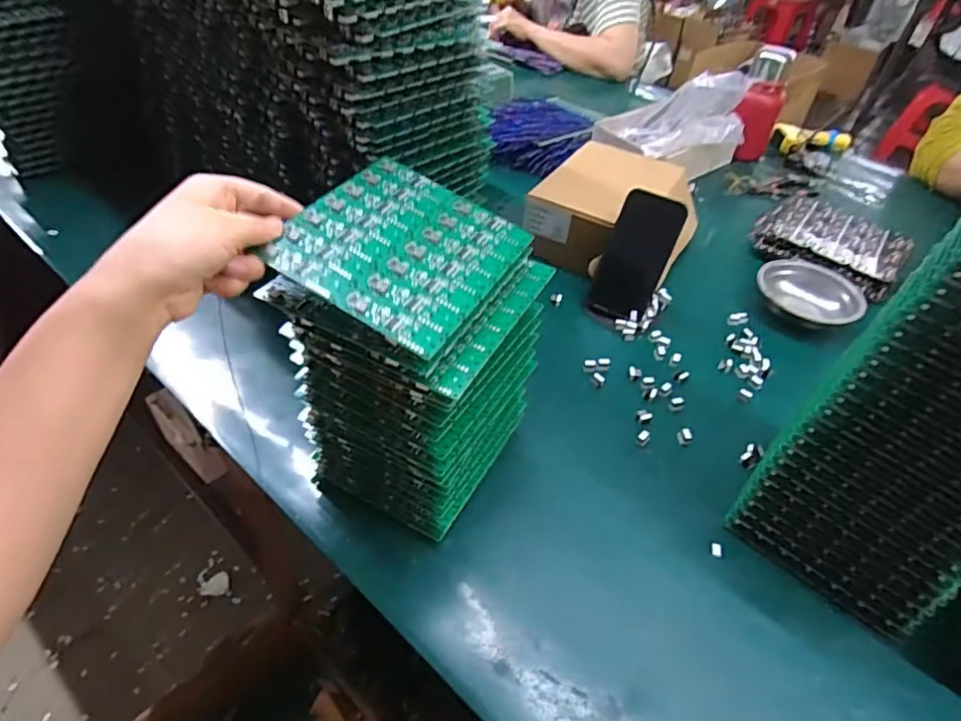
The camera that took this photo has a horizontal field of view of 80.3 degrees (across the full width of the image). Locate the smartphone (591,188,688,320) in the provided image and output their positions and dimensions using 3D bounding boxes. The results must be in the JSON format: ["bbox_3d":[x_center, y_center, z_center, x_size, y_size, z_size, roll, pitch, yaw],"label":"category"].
[{"bbox_3d":[0.188,-0.125,0.689,0.075,0.148,0.010,23,14,16],"label":"smartphone"}]

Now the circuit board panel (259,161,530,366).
[{"bbox_3d":[-0.052,-0.081,0.394,0.134,0.004,0.145,31,51,9],"label":"circuit board panel"}]

